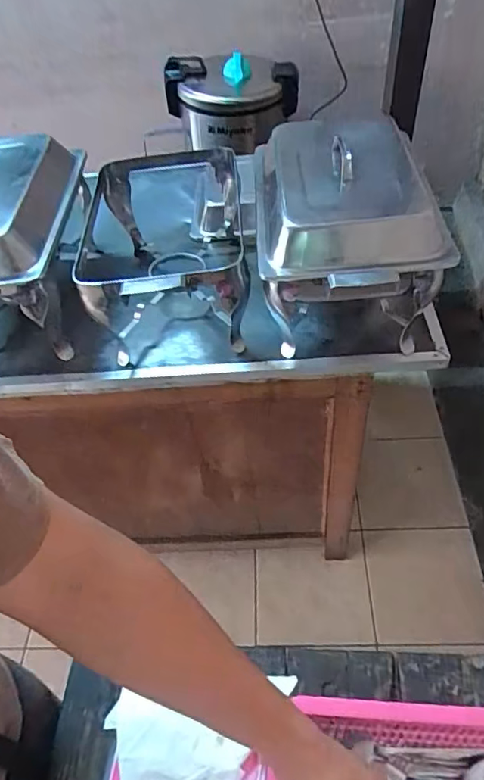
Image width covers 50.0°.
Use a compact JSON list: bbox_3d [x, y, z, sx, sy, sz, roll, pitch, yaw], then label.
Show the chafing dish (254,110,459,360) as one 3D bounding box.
[{"bbox_3d":[0.150,-0.241,0.804,0.234,0.251,0.382,-3,51,4],"label":"chafing dish"}]

